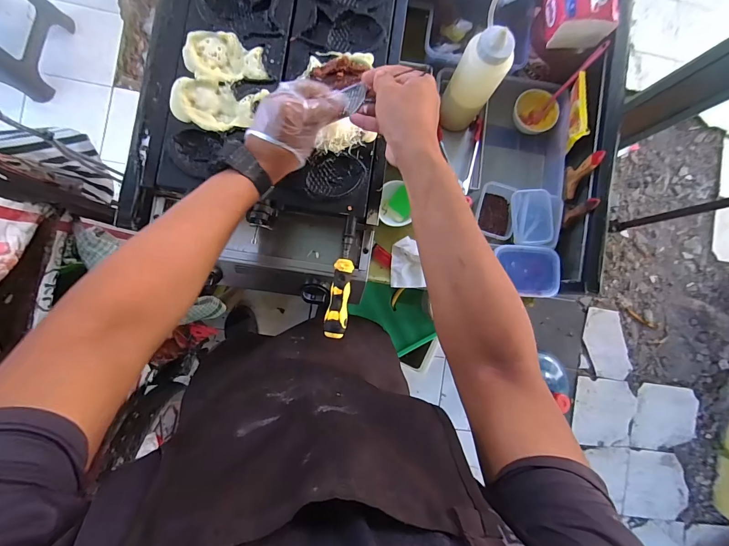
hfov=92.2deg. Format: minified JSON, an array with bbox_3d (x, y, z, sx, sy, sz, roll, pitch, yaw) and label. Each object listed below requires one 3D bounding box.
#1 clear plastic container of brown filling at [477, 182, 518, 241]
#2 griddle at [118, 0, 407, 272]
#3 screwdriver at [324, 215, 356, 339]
[{"bbox_3d":[0.261,-0.123,0.708,0.068,0.045,0.107,9,88,-6],"label":"clear plastic container of brown filling"},{"bbox_3d":[-0.134,-0.316,0.577,0.384,0.109,0.563,12,89,-5],"label":"griddle"},{"bbox_3d":[-0.033,0.006,0.548,0.034,0.031,0.187,10,85,-5],"label":"screwdriver"}]

